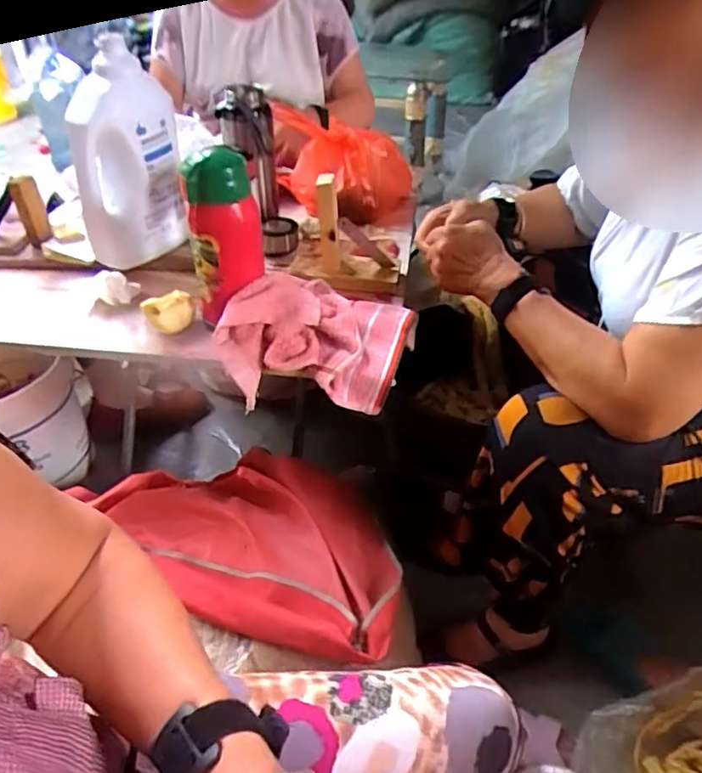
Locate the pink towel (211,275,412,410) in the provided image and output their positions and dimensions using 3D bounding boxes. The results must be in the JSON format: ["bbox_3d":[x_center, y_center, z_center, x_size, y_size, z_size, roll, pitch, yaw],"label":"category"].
[{"bbox_3d":[-0.038,-0.064,0.691,0.199,0.095,0.186,9,40,13],"label":"pink towel"}]

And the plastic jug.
[{"bbox_3d":[-0.290,-0.295,0.772,0.108,0.242,0.111,3,39,5],"label":"plastic jug"}]

